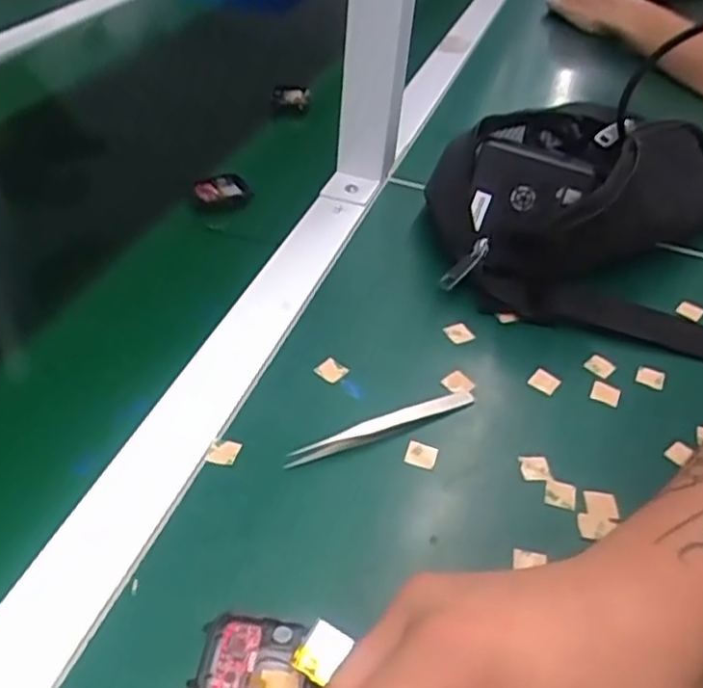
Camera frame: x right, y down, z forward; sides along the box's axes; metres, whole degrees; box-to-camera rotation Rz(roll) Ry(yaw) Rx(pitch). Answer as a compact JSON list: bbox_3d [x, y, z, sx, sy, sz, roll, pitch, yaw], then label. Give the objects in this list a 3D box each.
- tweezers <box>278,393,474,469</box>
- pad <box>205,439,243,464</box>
[{"bbox_3d":[0.020,0.043,0.378,0.113,0.008,0.014,-17,46,-24],"label":"tweezers"},{"bbox_3d":[-0.065,0.055,0.358,0.015,0.004,0.015,15,42,10],"label":"pad"}]

